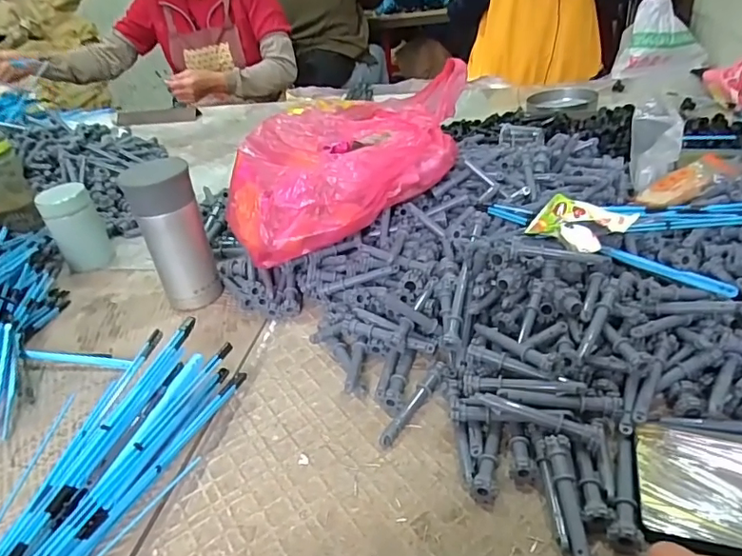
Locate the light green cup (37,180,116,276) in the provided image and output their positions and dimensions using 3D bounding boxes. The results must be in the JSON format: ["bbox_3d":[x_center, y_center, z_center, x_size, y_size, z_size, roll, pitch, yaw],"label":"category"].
[{"bbox_3d":[-0.410,-0.068,0.738,0.064,0.120,0.052,-26,38,-25],"label":"light green cup"}]

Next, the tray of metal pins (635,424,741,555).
[{"bbox_3d":[0.259,0.150,0.372,0.127,0.017,0.096,6,36,20],"label":"tray of metal pins"}]

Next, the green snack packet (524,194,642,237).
[{"bbox_3d":[0.221,-0.057,0.555,0.092,0.025,0.058,20,43,35],"label":"green snack packet"}]

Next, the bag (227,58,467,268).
[{"bbox_3d":[-0.022,-0.145,0.669,0.194,0.126,0.315,21,44,36],"label":"bag"}]

